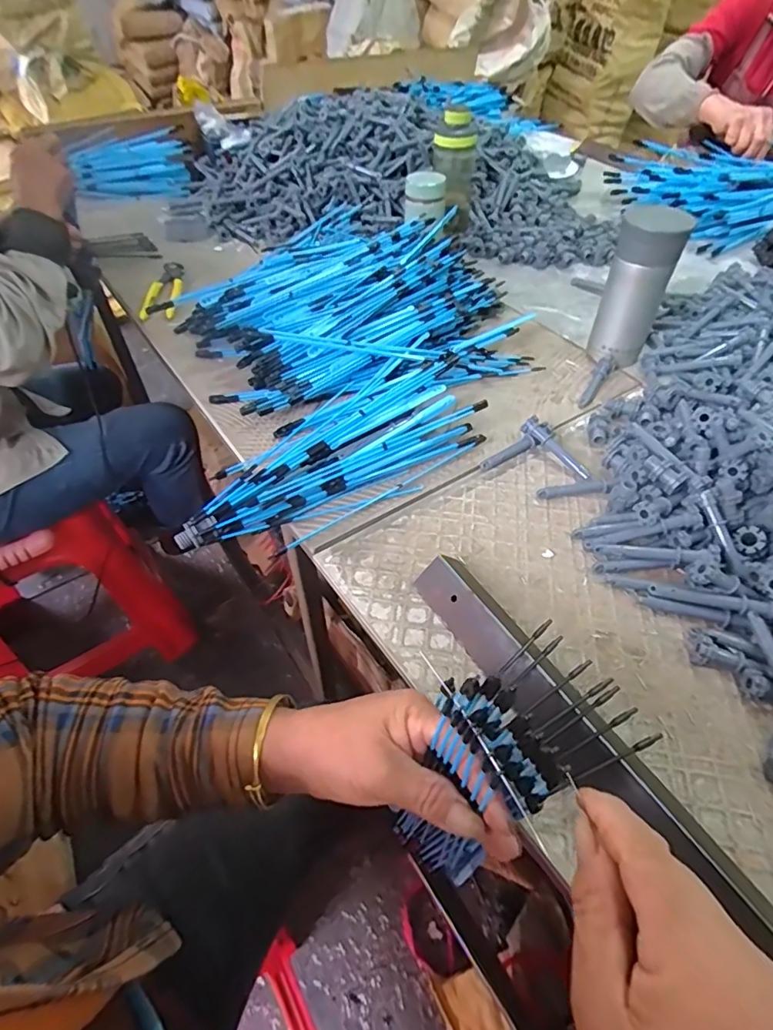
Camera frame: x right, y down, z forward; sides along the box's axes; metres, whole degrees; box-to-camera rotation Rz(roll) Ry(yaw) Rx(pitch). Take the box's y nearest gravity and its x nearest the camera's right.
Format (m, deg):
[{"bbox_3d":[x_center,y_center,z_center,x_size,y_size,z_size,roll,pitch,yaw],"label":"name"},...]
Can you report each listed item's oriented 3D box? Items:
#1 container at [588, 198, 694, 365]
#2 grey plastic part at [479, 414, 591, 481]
[{"bbox_3d":[0.303,-0.272,0.638,0.068,0.164,0.071,0,48,0],"label":"container"},{"bbox_3d":[0.162,-0.074,0.556,0.107,0.028,0.070,12,50,11],"label":"grey plastic part"}]

